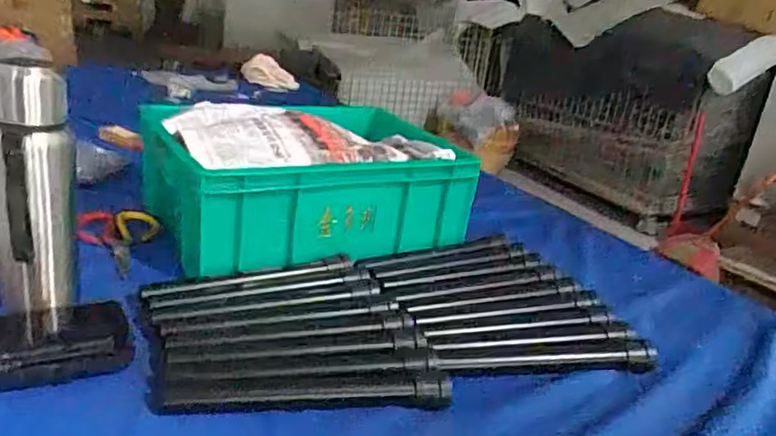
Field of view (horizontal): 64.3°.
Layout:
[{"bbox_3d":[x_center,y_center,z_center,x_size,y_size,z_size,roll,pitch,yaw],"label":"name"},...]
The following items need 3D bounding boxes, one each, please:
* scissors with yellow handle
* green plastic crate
[{"bbox_3d":[-0.348,0.027,0.792,0.099,0.017,0.166,0,22,-21],"label":"scissors with yellow handle"},{"bbox_3d":[-0.117,-0.064,0.885,0.405,0.146,0.308,-4,24,-28],"label":"green plastic crate"}]

